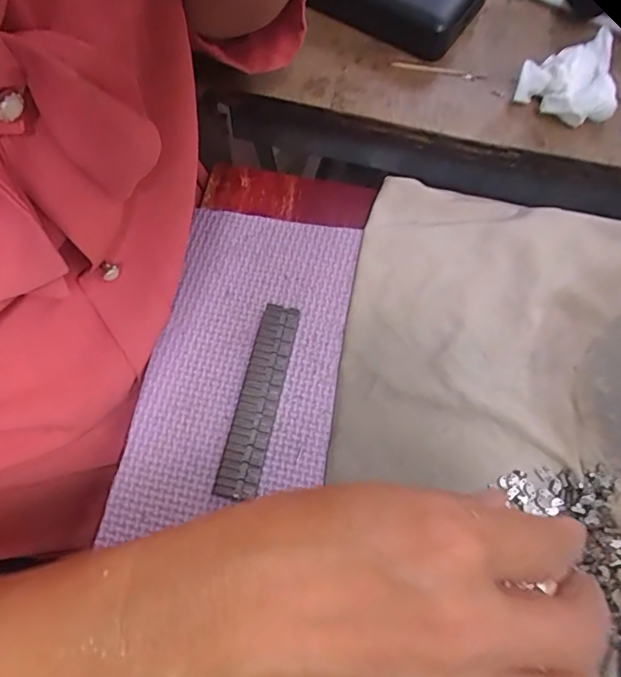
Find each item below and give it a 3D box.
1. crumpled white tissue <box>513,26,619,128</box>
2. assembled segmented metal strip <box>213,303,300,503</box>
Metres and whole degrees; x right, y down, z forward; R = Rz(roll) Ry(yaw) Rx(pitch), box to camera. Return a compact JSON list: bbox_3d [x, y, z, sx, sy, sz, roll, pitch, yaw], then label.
[{"bbox_3d":[0.143,-0.143,0.287,0.045,0.028,0.043,-14,67,-8],"label":"crumpled white tissue"},{"bbox_3d":[-0.024,0.029,0.255,0.019,0.011,0.098,12,66,4],"label":"assembled segmented metal strip"}]

